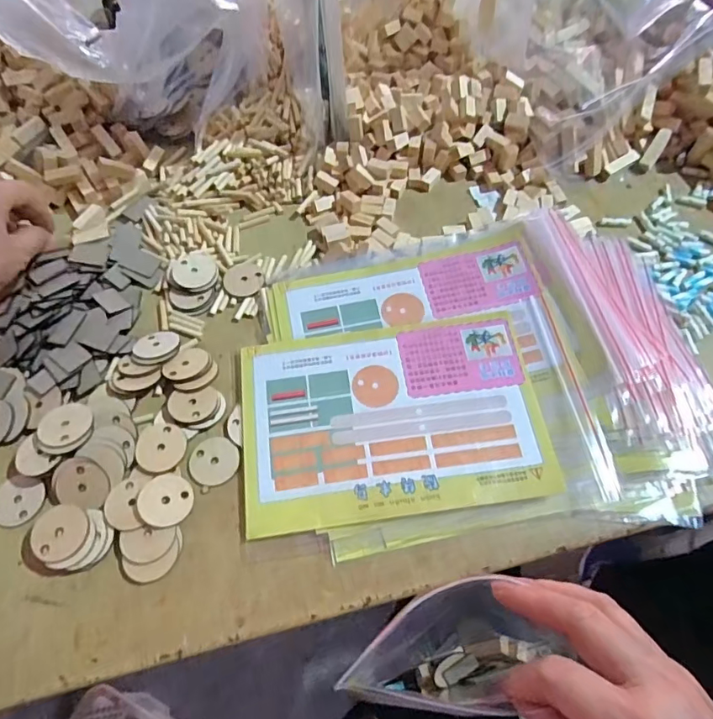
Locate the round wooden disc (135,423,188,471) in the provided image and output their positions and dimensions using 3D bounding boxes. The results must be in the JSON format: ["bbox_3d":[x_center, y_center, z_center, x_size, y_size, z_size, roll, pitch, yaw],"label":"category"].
[{"bbox_3d":[-0.138,0.061,0.347,0.032,0.005,0.034,0,64,0],"label":"round wooden disc"}]

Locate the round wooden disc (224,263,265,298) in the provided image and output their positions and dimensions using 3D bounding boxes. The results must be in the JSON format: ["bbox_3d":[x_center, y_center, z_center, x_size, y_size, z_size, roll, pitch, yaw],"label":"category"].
[{"bbox_3d":[-0.095,-0.069,0.416,0.033,0.004,0.034,0,64,0],"label":"round wooden disc"}]

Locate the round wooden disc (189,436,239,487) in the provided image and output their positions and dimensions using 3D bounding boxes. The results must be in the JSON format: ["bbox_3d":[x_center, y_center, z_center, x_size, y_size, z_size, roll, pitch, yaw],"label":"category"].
[{"bbox_3d":[-0.101,0.072,0.348,0.033,0.004,0.033,0,64,0],"label":"round wooden disc"}]

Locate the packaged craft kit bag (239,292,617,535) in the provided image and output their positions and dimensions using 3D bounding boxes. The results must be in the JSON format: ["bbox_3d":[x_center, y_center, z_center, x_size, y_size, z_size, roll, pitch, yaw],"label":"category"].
[{"bbox_3d":[0.040,0.036,0.353,0.239,0.015,0.145,-7,64,-3],"label":"packaged craft kit bag"}]

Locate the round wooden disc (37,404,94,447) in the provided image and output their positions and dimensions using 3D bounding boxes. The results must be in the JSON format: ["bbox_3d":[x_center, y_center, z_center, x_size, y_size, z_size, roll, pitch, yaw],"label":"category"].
[{"bbox_3d":[-0.201,0.044,0.338,0.033,0.004,0.030,-7,63,-14],"label":"round wooden disc"}]

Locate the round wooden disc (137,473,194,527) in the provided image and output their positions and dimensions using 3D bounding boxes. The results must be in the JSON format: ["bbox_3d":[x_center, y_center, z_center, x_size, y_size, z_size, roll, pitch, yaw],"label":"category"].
[{"bbox_3d":[-0.128,0.094,0.329,0.034,0.004,0.034,9,61,-16],"label":"round wooden disc"}]

